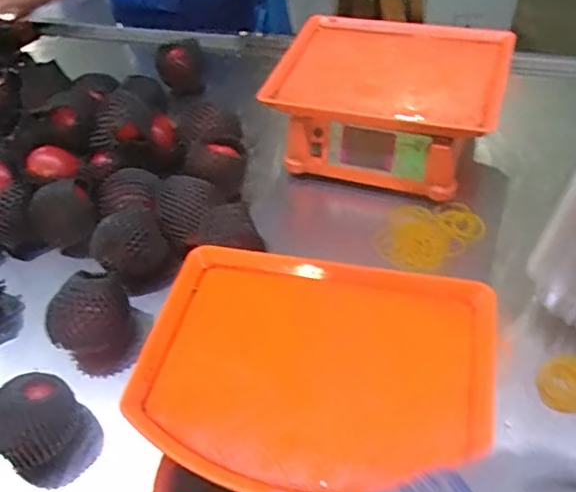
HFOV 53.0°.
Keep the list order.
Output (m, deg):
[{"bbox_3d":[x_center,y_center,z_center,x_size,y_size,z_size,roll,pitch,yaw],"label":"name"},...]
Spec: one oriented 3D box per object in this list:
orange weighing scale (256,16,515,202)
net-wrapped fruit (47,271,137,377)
[{"bbox_3d":[0.145,-0.202,0.828,0.297,0.128,0.257,16,51,20],"label":"orange weighing scale"},{"bbox_3d":[-0.213,0.090,0.640,0.070,0.096,0.071,-3,47,3],"label":"net-wrapped fruit"}]

